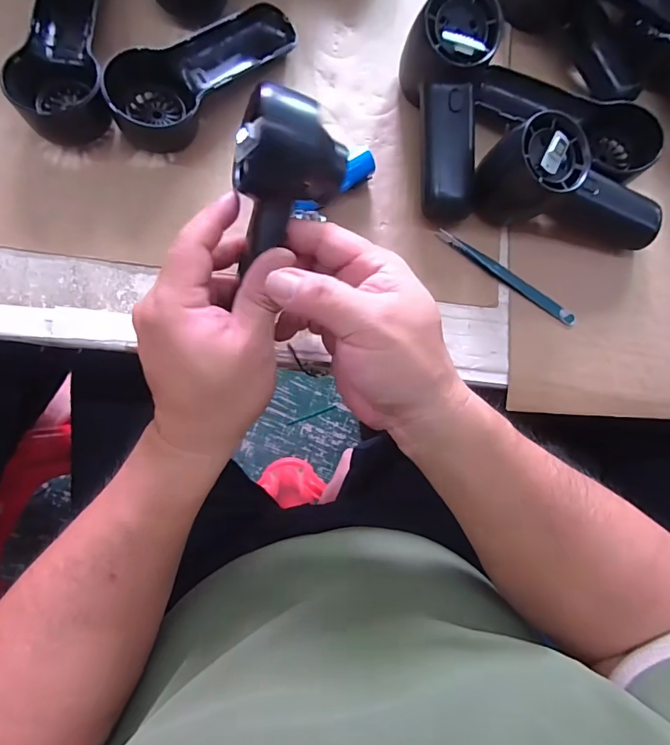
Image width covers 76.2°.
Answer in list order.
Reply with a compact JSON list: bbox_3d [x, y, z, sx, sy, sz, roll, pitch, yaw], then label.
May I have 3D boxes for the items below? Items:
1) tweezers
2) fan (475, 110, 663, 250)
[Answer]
[{"bbox_3d":[0.137,-0.075,0.341,0.128,0.008,0.010,32,82,-3],"label":"tweezers"},{"bbox_3d":[0.183,-0.140,0.323,0.148,0.062,0.055,8,84,-6],"label":"fan"}]

